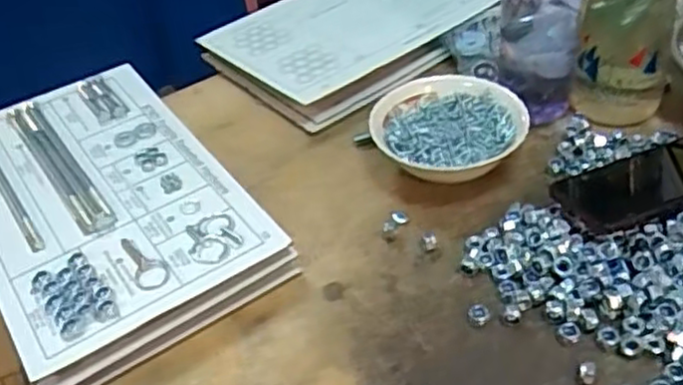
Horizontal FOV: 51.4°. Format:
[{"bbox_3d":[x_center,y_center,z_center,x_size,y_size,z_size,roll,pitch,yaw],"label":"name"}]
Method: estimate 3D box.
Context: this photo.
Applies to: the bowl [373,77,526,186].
[{"bbox_3d":[0.104,-0.055,0.701,0.145,0.054,0.143,1,41,9],"label":"bowl"}]

